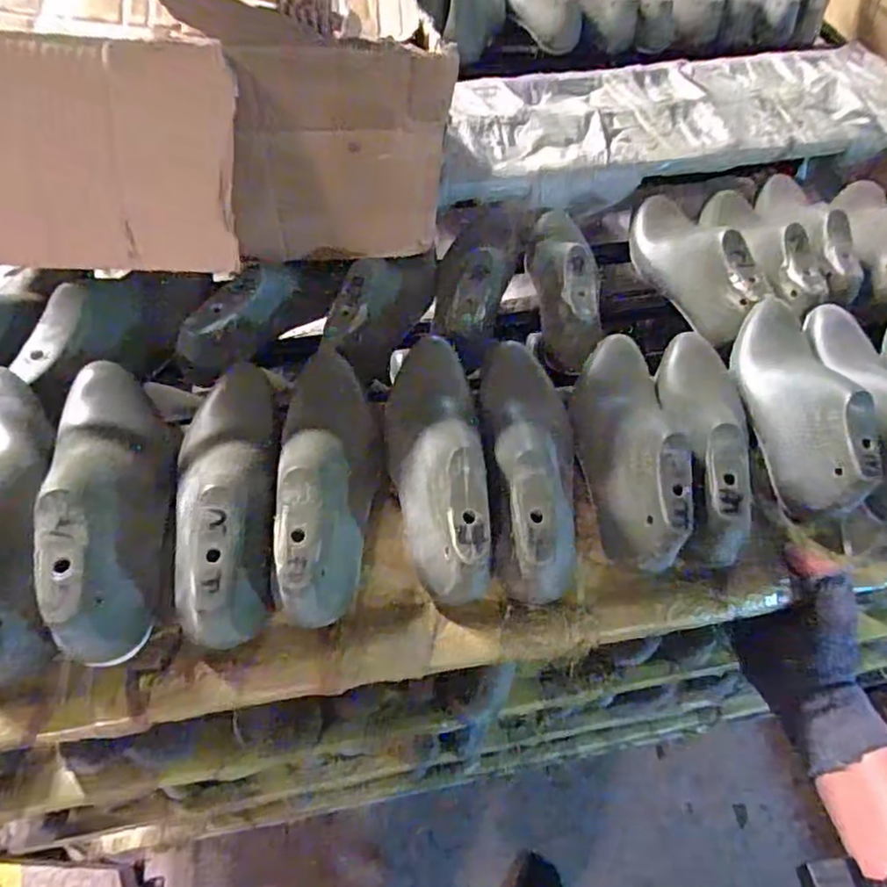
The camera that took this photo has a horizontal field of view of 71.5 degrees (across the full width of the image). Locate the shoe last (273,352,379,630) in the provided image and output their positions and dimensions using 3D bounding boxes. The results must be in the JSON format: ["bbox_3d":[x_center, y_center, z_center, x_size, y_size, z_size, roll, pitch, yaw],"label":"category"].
[{"bbox_3d":[-0.088,0.016,0.463,0.073,0.092,0.247,0,41,-5],"label":"shoe last"}]

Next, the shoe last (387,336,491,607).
[{"bbox_3d":[-0.006,0.011,0.462,0.070,0.075,0.217,0,56,-5],"label":"shoe last"}]

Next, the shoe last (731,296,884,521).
[{"bbox_3d":[0.311,-0.053,0.534,0.081,0.064,0.231,12,56,3],"label":"shoe last"}]

